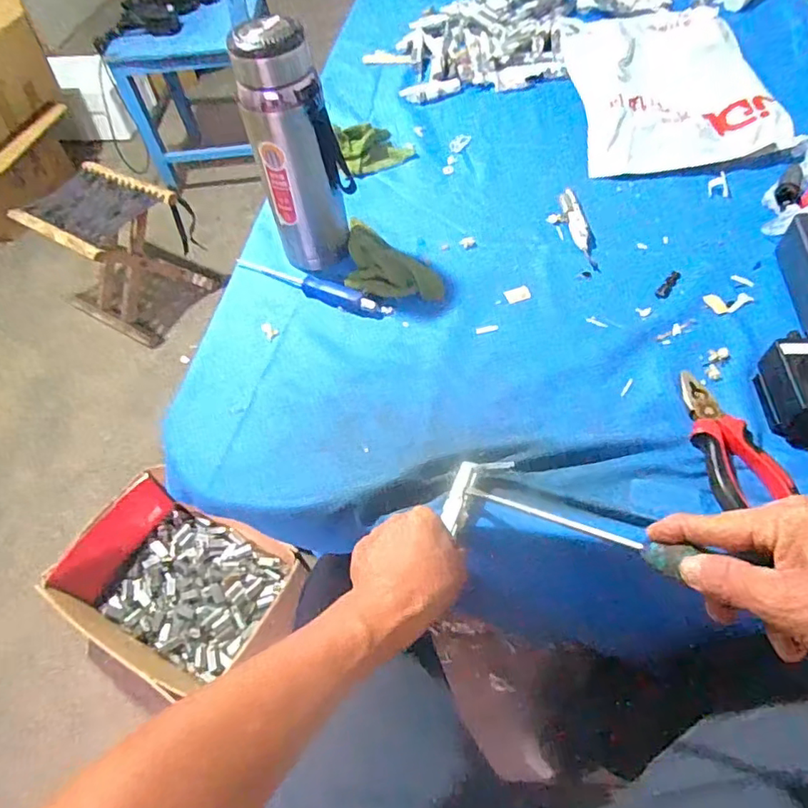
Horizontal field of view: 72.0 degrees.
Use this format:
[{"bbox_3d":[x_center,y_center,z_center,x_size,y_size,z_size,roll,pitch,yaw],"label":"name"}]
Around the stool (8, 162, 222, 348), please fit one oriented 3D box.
[{"bbox_3d":[-0.758,-0.403,1.470,0.359,0.320,0.279,21,59,18],"label":"stool"}]

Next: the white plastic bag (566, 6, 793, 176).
[{"bbox_3d":[0.359,-0.456,0.777,0.244,0.041,0.371,-2,55,3],"label":"white plastic bag"}]

